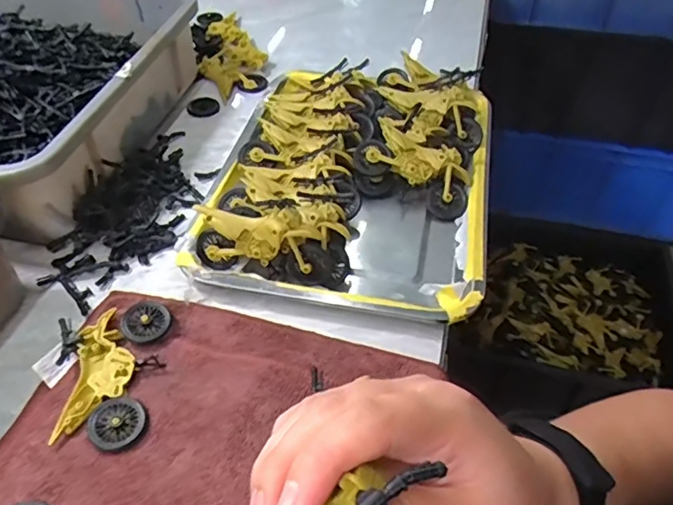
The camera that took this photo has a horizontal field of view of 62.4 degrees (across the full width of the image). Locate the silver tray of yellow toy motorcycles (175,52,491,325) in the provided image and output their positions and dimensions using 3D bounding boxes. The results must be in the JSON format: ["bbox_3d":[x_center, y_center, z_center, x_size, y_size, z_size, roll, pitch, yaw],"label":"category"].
[{"bbox_3d":[0.024,-0.096,0.555,0.252,0.060,0.349,10,47,8],"label":"silver tray of yellow toy motorcycles"}]

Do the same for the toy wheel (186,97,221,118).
[{"bbox_3d":[-0.160,-0.176,0.671,0.038,0.004,0.038,0,47,0],"label":"toy wheel"}]

